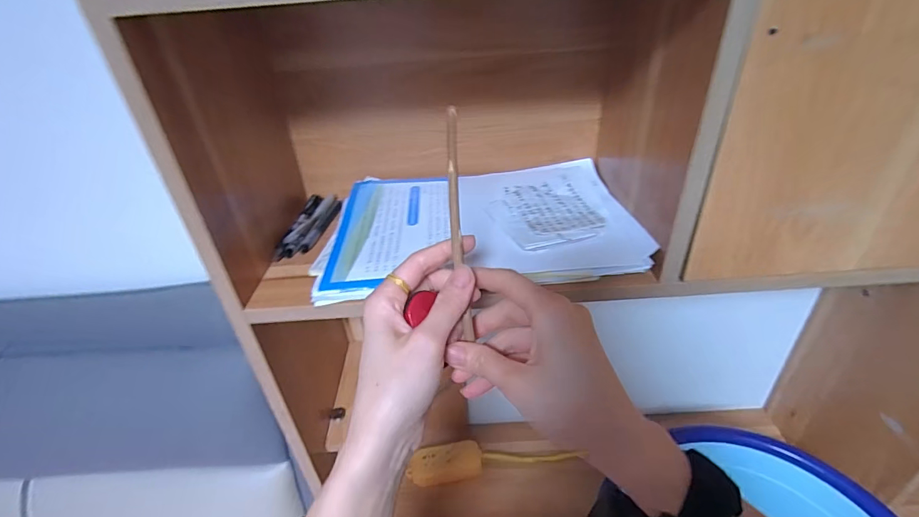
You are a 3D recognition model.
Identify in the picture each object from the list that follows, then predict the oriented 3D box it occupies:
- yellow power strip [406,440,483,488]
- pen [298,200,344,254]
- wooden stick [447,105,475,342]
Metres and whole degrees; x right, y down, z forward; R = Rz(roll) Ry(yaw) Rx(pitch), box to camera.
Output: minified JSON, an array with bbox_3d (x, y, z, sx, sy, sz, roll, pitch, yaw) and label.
[{"bbox_3d":[-0.026,0.365,0.787,0.130,0.027,0.057,-8,34,-4],"label":"yellow power strip"},{"bbox_3d":[-0.158,-0.039,0.501,0.013,0.007,0.105,1,34,10],"label":"pen"},{"bbox_3d":[-0.001,-0.027,0.300,0.009,0.161,0.006,-5,-5,1],"label":"wooden stick"}]

